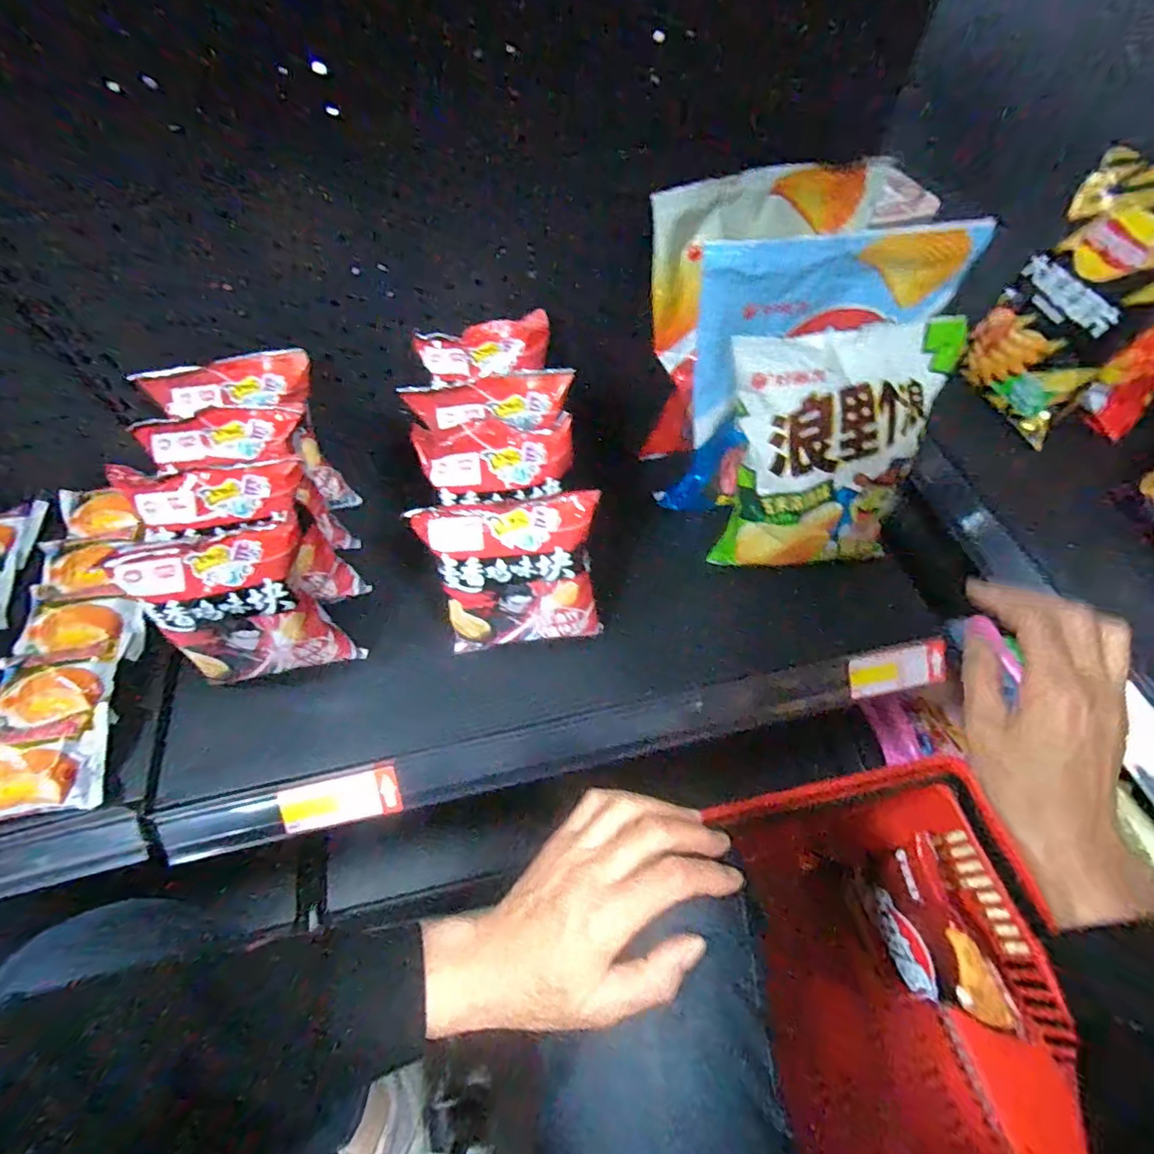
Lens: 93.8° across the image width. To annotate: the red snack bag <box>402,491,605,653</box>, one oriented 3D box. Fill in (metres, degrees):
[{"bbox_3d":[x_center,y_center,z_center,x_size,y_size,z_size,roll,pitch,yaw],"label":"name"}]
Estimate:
[{"bbox_3d":[-0.049,-0.005,0.428,0.128,0.135,0.045,-6,40,-2],"label":"red snack bag"}]

